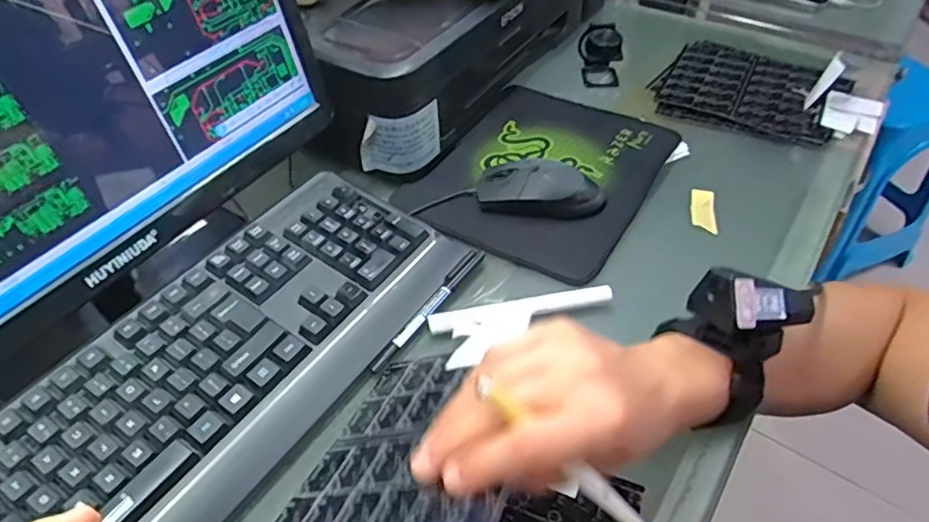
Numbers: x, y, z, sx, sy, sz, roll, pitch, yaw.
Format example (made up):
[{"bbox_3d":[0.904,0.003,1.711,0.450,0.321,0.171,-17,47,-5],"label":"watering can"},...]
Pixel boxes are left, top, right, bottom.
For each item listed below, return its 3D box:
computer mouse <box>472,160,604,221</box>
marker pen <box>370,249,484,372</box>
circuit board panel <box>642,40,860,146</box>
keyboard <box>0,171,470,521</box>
[{"bbox_3d":[0.069,-0.067,0.548,0.113,0.032,0.053,4,46,6],"label":"computer mouse"},{"bbox_3d":[-0.025,0.035,0.480,0.013,0.008,0.141,25,52,23],"label":"marker pen"},{"bbox_3d":[0.331,-0.204,0.698,0.189,0.014,0.187,23,51,22],"label":"circuit board panel"},{"bbox_3d":[-0.186,0.087,0.407,0.157,0.042,0.440,26,52,25],"label":"keyboard"}]

